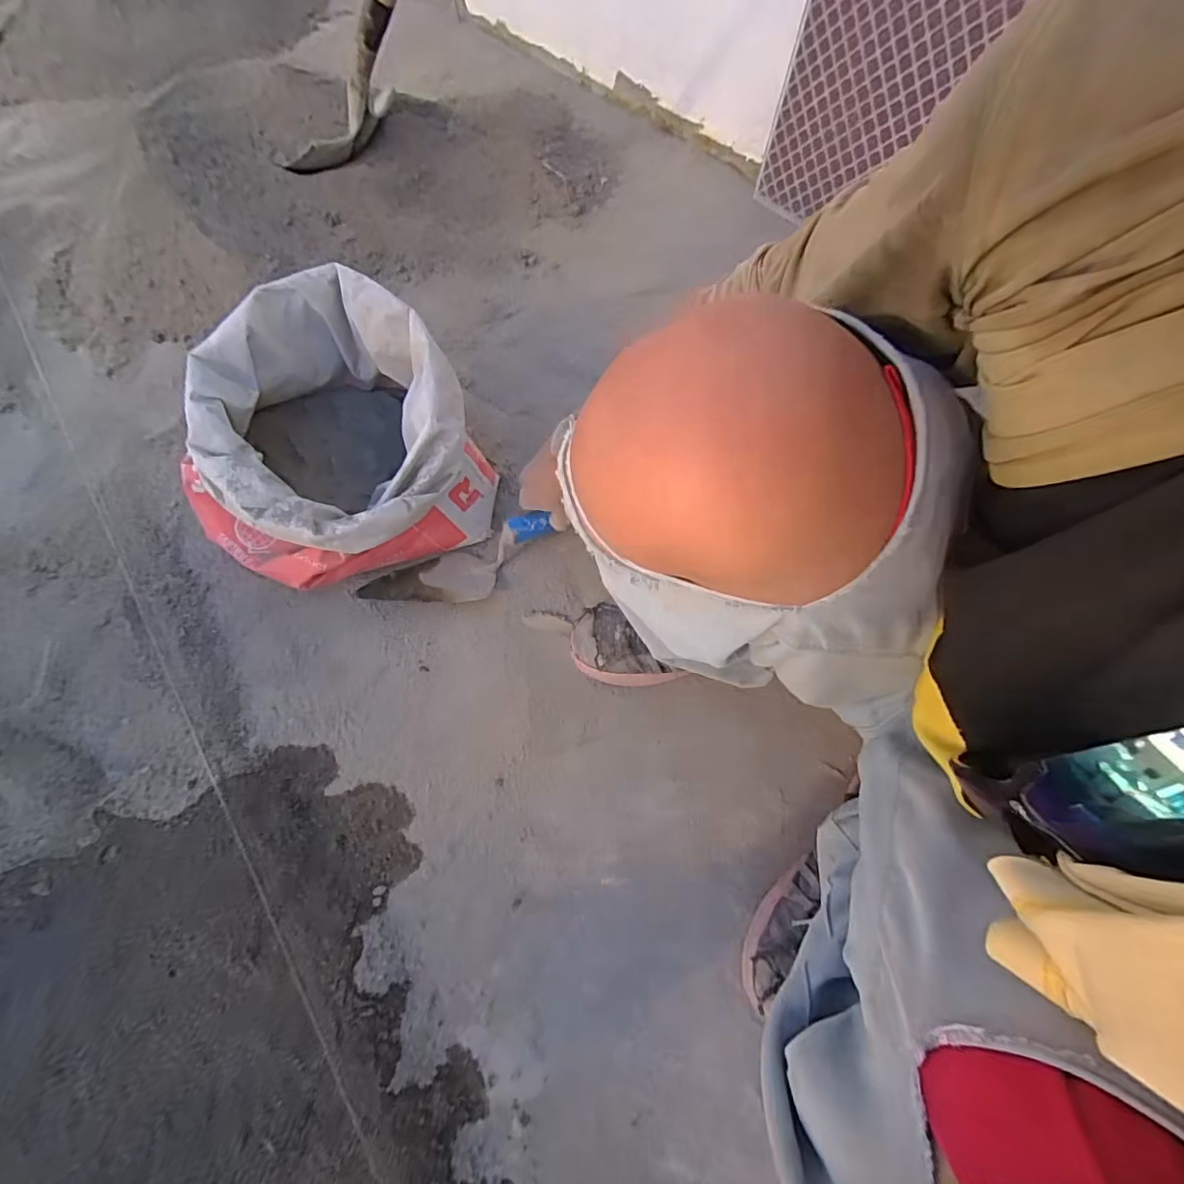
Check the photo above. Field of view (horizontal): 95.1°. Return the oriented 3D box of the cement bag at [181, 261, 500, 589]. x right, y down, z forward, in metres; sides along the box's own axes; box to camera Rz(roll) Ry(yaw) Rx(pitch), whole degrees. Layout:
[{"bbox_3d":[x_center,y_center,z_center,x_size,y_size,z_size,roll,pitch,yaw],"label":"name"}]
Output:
[{"bbox_3d":[-0.293,-0.156,0.628,0.303,0.207,0.277,-41,71,-20],"label":"cement bag"}]

